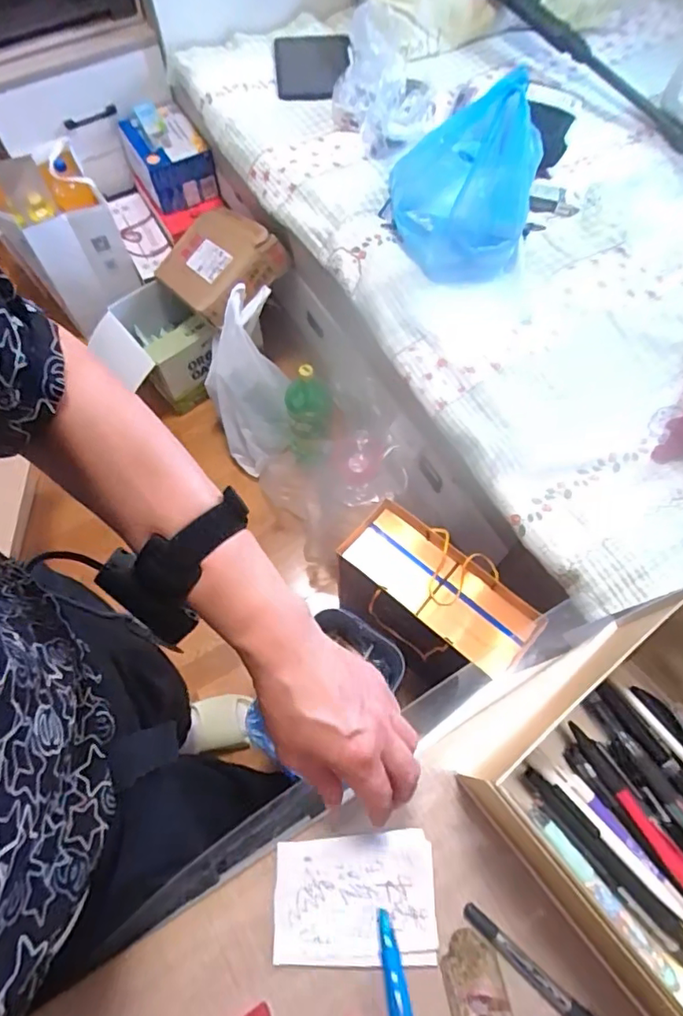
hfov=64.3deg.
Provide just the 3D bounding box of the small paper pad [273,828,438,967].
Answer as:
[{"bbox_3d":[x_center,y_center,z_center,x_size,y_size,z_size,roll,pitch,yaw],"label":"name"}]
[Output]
[{"bbox_3d":[0.009,0.266,0.371,0.107,0.011,0.075,-1,66,0],"label":"small paper pad"}]

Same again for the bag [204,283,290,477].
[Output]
[{"bbox_3d":[-0.222,-0.281,1.267,0.184,0.426,0.103,-4,40,-2],"label":"bag"}]

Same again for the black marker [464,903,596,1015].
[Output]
[{"bbox_3d":[0.137,0.312,0.349,0.136,0.009,0.015,38,71,15],"label":"black marker"}]

